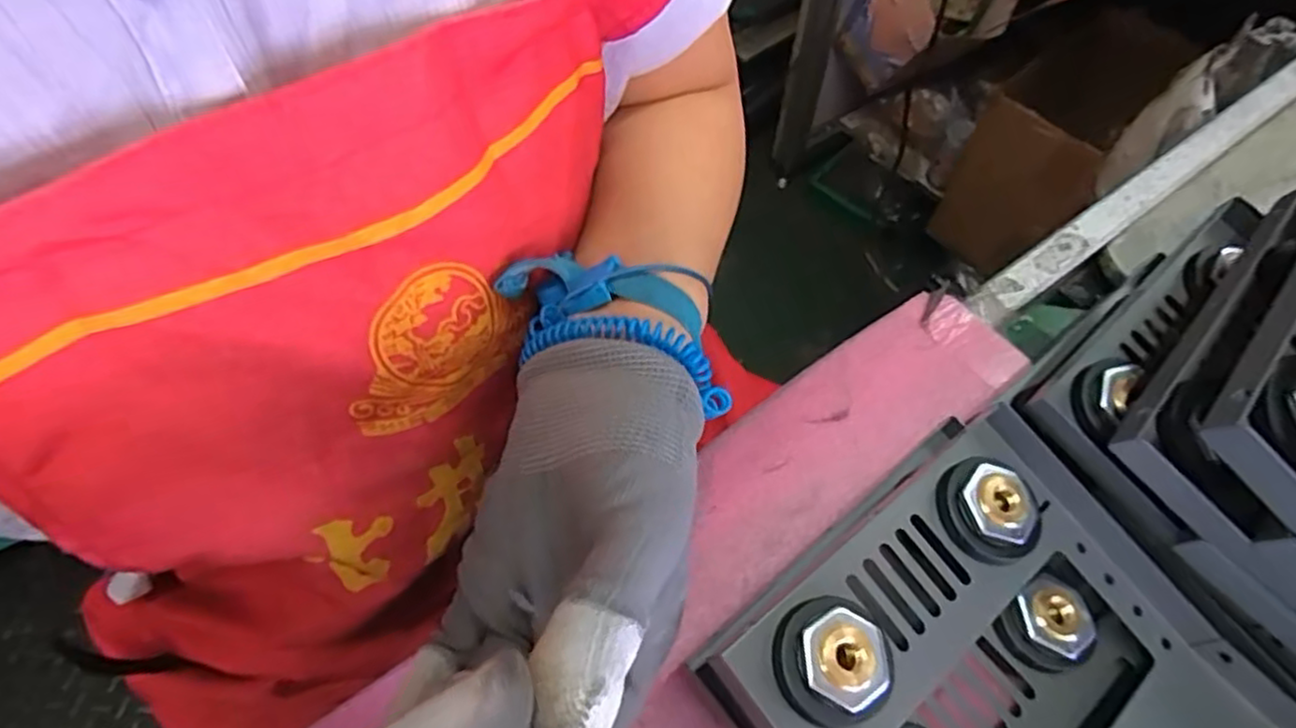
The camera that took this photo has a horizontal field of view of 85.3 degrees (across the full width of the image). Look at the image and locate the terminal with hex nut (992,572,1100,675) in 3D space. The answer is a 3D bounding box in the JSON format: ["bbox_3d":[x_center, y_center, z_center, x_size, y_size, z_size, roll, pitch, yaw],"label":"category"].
[{"bbox_3d":[0.148,0.097,0.259,0.033,0.010,0.030,0,59,0],"label":"terminal with hex nut"}]

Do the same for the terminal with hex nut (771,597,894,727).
[{"bbox_3d":[0.058,0.095,0.224,0.036,0.021,0.035,0,59,0],"label":"terminal with hex nut"}]

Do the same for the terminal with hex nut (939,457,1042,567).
[{"bbox_3d":[0.123,0.053,0.256,0.030,0.013,0.036,-18,61,-11],"label":"terminal with hex nut"}]

